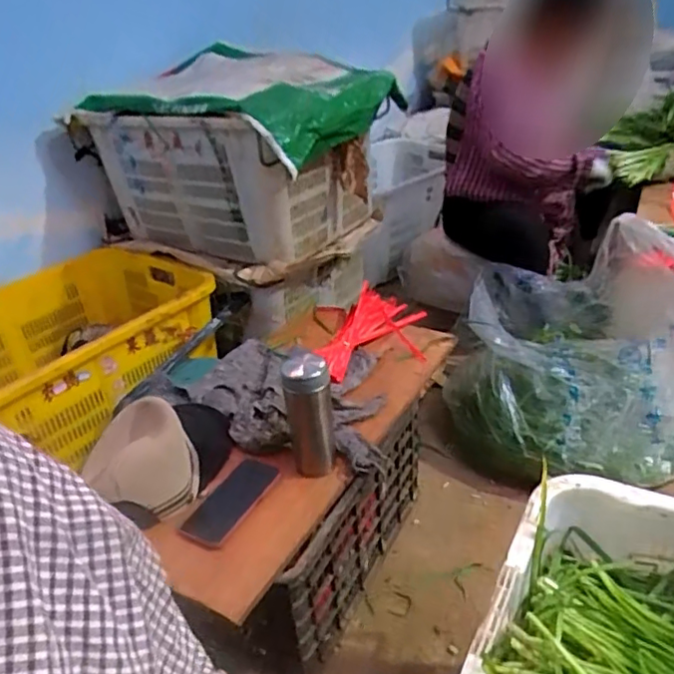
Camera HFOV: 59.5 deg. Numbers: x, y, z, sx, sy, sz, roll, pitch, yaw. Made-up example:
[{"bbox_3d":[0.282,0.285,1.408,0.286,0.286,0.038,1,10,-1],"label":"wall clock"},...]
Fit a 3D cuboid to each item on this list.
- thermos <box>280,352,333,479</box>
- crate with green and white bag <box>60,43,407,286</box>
[{"bbox_3d":[-0.040,0.121,0.896,0.070,0.199,0.069,-8,30,-4],"label":"thermos"},{"bbox_3d":[-0.231,-0.445,1.563,0.729,0.455,0.525,17,37,33],"label":"crate with green and white bag"}]

